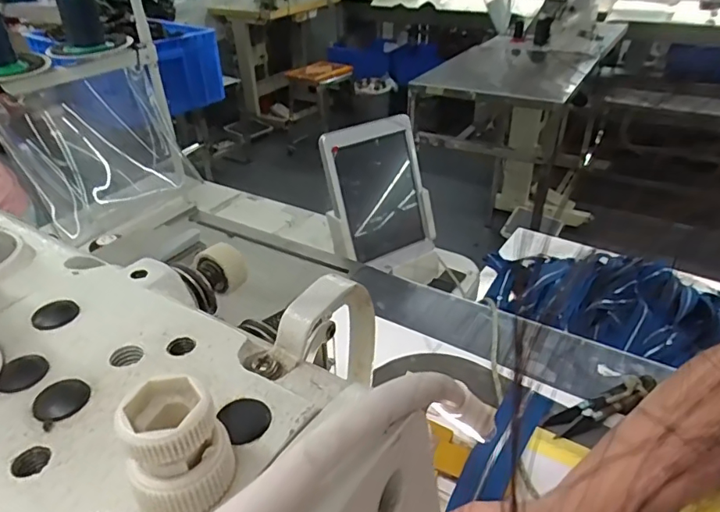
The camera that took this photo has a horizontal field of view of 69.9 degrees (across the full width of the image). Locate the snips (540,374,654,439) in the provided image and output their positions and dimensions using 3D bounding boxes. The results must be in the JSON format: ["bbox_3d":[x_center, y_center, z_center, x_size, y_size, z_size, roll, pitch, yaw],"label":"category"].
[{"bbox_3d":[0.207,0.126,0.439,0.107,0.012,0.024,-14,36,-16],"label":"snips"}]

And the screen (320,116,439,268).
[{"bbox_3d":[0.034,-0.082,0.742,0.154,0.220,0.022,-23,21,-27],"label":"screen"}]

